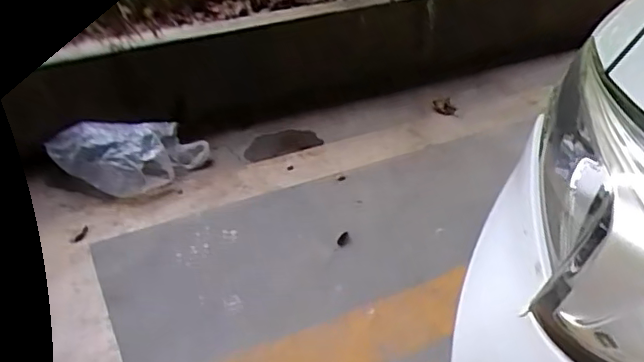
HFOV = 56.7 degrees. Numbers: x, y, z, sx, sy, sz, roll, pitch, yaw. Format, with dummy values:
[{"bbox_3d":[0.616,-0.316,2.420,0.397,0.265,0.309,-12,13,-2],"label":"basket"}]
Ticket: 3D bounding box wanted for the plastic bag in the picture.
[{"bbox_3d":[-0.397,-0.054,1.264,0.325,0.140,0.099,-11,36,-17],"label":"plastic bag"}]

